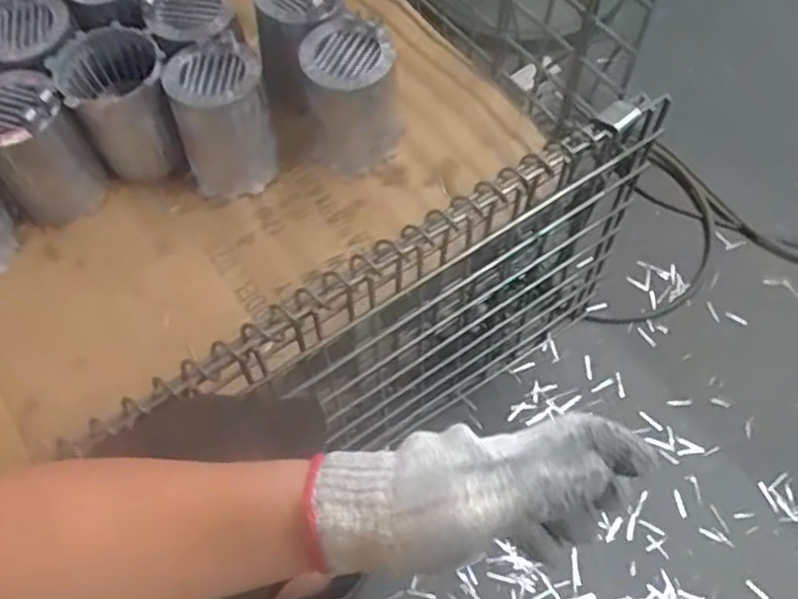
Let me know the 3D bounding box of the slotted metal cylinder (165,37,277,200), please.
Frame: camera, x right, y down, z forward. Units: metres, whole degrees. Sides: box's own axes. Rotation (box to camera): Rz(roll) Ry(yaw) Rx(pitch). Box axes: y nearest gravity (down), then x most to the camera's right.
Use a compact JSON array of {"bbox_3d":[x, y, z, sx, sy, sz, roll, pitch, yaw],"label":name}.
[{"bbox_3d":[-0.165,-0.171,0.706,0.090,0.112,0.087,-11,63,-6],"label":"slotted metal cylinder"}]

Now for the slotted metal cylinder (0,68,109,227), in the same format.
[{"bbox_3d":[-0.321,-0.124,0.670,0.070,0.137,0.087,38,68,17],"label":"slotted metal cylinder"}]

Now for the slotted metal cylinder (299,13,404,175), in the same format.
[{"bbox_3d":[-0.047,-0.198,0.731,0.095,0.119,0.092,-8,63,-5],"label":"slotted metal cylinder"}]

